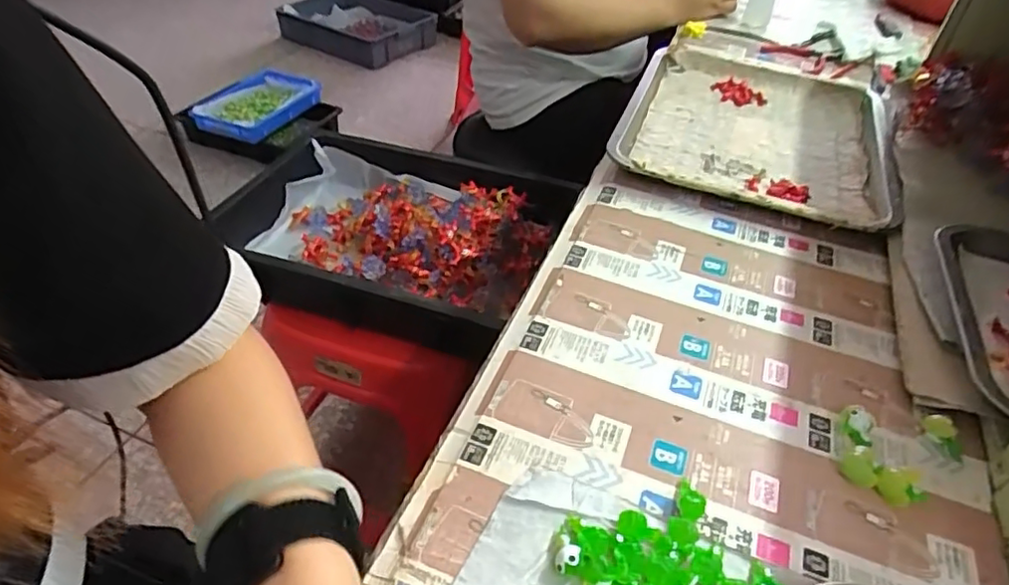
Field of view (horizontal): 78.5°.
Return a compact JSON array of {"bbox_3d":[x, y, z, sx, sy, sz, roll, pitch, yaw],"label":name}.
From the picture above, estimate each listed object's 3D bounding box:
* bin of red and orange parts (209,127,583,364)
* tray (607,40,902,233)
[{"bbox_3d":[-0.150,-0.078,0.831,0.422,0.106,0.309,16,44,15],"label":"bin of red and orange parts"},{"bbox_3d":[0.271,-0.187,0.656,0.258,0.030,0.352,16,44,13],"label":"tray"}]

